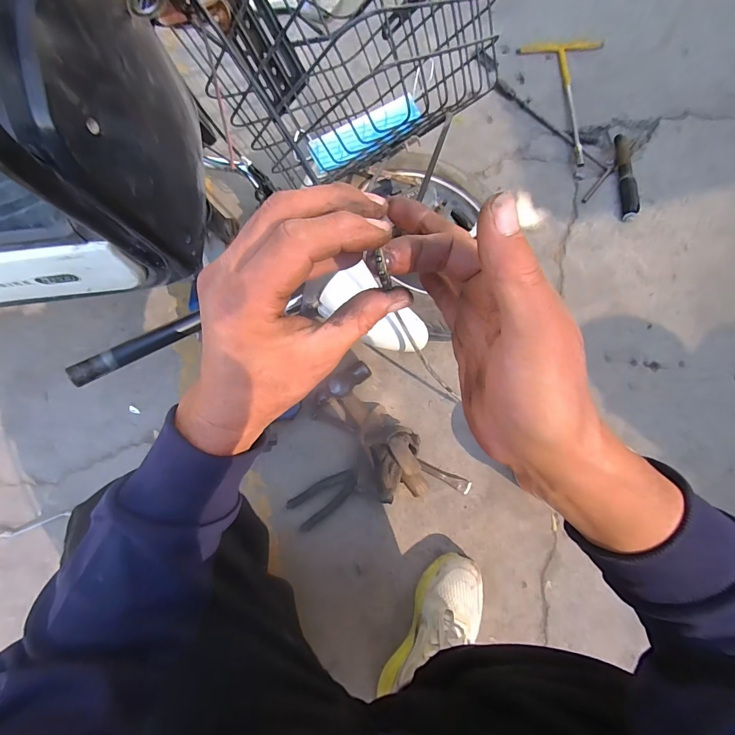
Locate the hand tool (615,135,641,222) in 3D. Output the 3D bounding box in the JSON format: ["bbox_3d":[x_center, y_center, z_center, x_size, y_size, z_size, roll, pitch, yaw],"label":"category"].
[{"bbox_3d":[0.504,-0.368,0.720,0.027,0.026,0.167,-2,86,-1],"label":"hand tool"}]

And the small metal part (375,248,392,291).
[{"bbox_3d":[0.008,-0.050,0.185,0.006,0.005,0.021,-21,126,-2],"label":"small metal part"}]

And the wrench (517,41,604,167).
[{"bbox_3d":[0.387,-0.527,0.739,0.157,0.023,0.259,2,80,-3],"label":"wrench"}]

